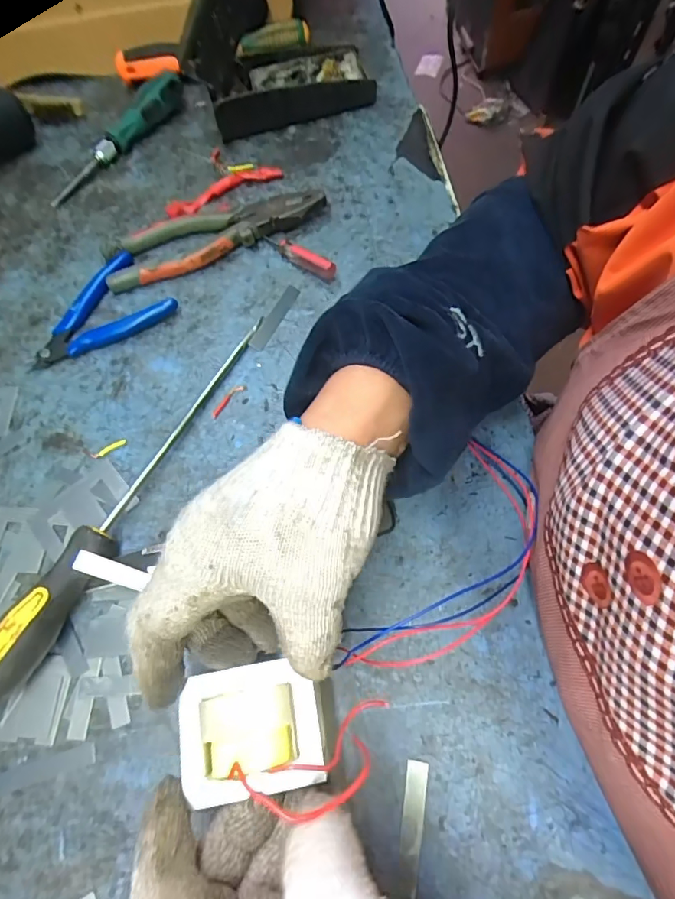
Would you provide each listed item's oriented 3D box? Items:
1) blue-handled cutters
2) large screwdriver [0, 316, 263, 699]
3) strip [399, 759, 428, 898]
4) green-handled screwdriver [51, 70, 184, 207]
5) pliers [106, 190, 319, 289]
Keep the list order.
[{"bbox_3d":[-0.201,-0.116,0.390,0.114,0.016,0.084,-33,69,-10],"label":"blue-handled cutters"},{"bbox_3d":[-0.133,0.019,0.318,0.029,0.033,0.295,24,70,13],"label":"large screwdriver"},{"bbox_3d":[0.038,0.199,0.247,0.011,0.004,0.064,8,68,7],"label":"strip"},{"bbox_3d":[-0.219,-0.312,0.471,0.035,0.024,0.180,27,71,14],"label":"green-handled screwdriver"},{"bbox_3d":[-0.103,-0.184,0.408,0.187,0.022,0.059,-14,67,-3],"label":"pliers"}]

